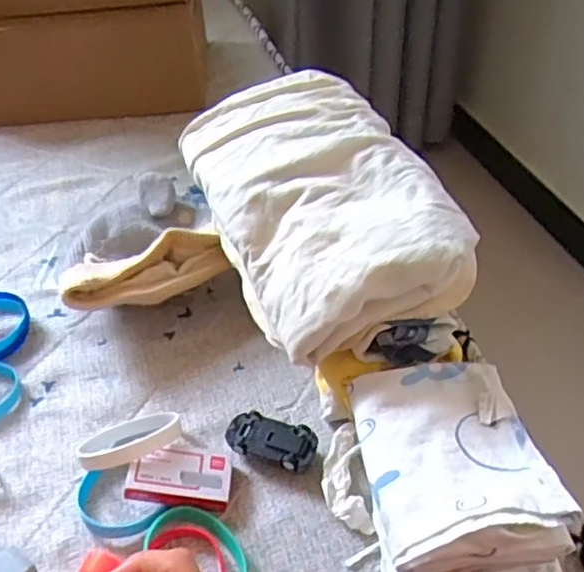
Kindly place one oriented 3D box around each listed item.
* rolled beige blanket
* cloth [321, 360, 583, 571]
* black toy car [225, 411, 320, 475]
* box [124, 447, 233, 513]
[{"bbox_3d":[0.011,-0.074,0.482,0.140,0.063,0.261,-17,46,-13],"label":"rolled beige blanket"},{"bbox_3d":[0.084,0.117,0.394,0.109,0.090,0.135,-11,44,-8],"label":"cloth"},{"bbox_3d":[-0.014,0.110,0.460,0.065,0.025,0.032,18,48,21],"label":"black toy car"},{"bbox_3d":[-0.076,0.129,0.438,0.067,0.011,0.038,7,48,-12],"label":"box"}]

